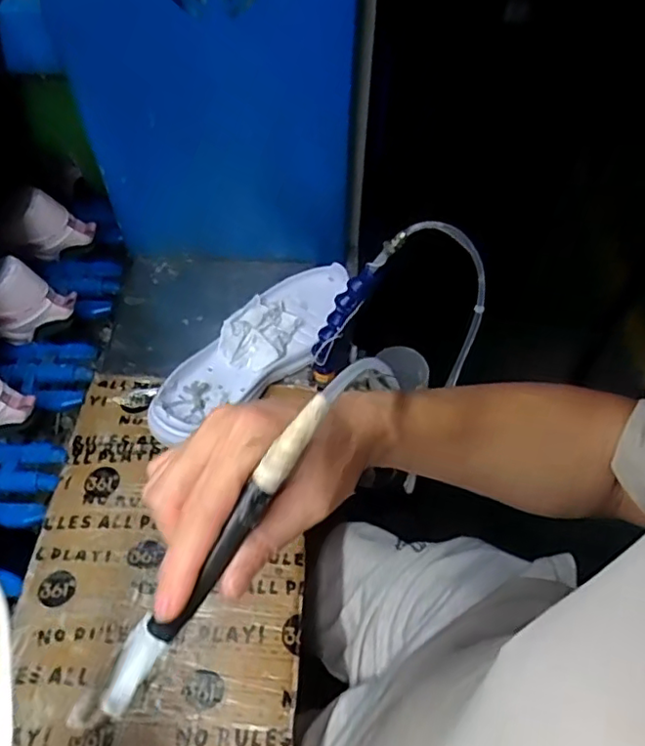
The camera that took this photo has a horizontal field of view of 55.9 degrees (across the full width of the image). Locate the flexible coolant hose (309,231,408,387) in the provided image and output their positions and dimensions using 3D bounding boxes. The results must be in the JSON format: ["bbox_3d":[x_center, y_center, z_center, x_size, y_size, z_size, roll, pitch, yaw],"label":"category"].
[{"bbox_3d":[0.027,-0.062,0.622,0.027,0.195,0.027,-15,54,-46],"label":"flexible coolant hose"}]

